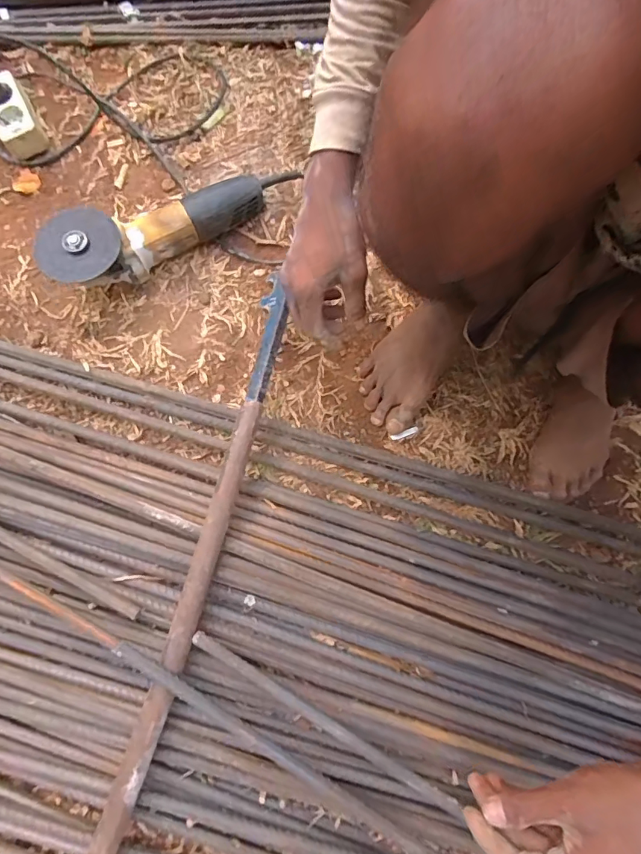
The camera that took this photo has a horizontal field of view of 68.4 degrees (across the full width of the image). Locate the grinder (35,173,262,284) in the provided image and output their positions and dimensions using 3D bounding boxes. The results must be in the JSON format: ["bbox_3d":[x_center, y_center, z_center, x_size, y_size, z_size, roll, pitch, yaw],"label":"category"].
[{"bbox_3d":[-0.207,-0.250,0.616,0.280,0.090,0.083,-25,78,-5],"label":"grinder"}]

